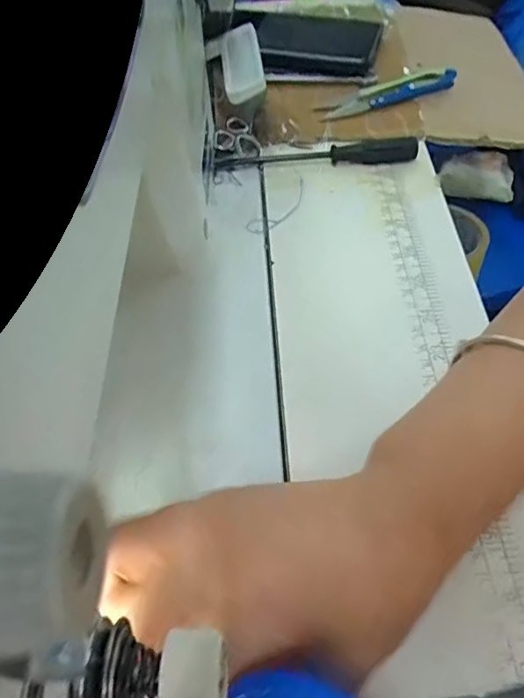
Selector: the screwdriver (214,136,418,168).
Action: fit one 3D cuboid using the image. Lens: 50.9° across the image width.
[{"bbox_3d":[0.037,-0.140,0.391,0.140,0.015,0.017,-3,55,1],"label":"screwdriver"}]

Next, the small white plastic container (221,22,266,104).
[{"bbox_3d":[-0.012,-0.183,0.355,0.025,0.012,0.071,-17,57,14],"label":"small white plastic container"}]

